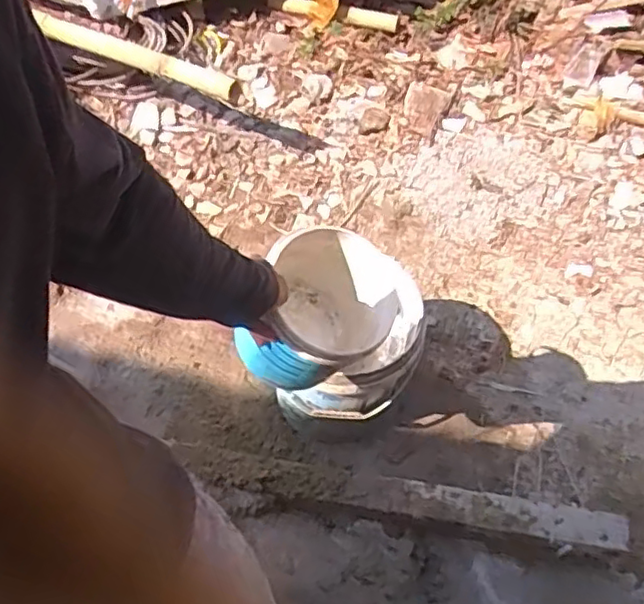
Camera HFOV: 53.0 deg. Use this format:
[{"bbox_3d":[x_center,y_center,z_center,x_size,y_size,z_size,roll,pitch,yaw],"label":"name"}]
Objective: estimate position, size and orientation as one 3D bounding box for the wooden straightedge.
[{"bbox_3d":[0.250,0.393,1.250,0.655,0.033,0.068,8,57,3],"label":"wooden straightedge"}]

